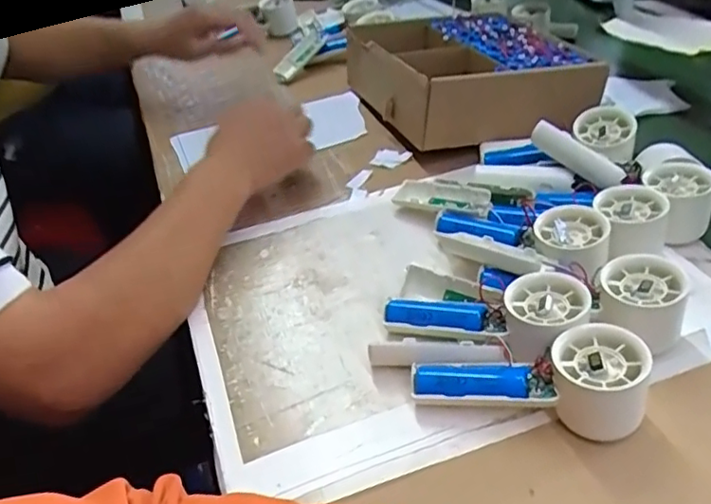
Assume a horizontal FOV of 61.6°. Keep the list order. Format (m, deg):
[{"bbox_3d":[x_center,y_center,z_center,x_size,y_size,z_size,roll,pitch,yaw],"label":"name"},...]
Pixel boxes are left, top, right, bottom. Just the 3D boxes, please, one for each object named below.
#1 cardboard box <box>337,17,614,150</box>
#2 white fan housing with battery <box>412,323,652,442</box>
[{"bbox_3d":[0.133,-0.231,0.741,0.229,0.079,0.232,-16,38,-14],"label":"cardboard box"},{"bbox_3d":[0.114,0.082,0.403,0.147,0.056,0.054,5,38,14],"label":"white fan housing with battery"}]

